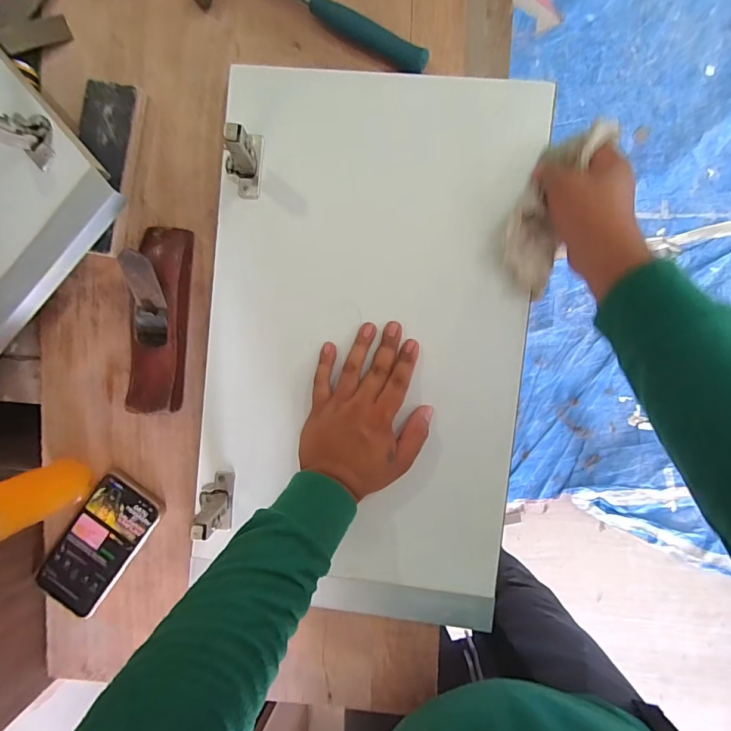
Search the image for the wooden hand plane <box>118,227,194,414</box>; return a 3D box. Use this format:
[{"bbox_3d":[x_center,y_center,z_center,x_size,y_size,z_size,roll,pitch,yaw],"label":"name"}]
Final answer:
[{"bbox_3d":[-0.219,-0.047,0.419,0.051,0.064,0.194,6,93,5],"label":"wooden hand plane"}]

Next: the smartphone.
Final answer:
[{"bbox_3d":[-0.298,0.201,0.455,0.075,0.015,0.162,36,95,3],"label":"smartphone"}]

